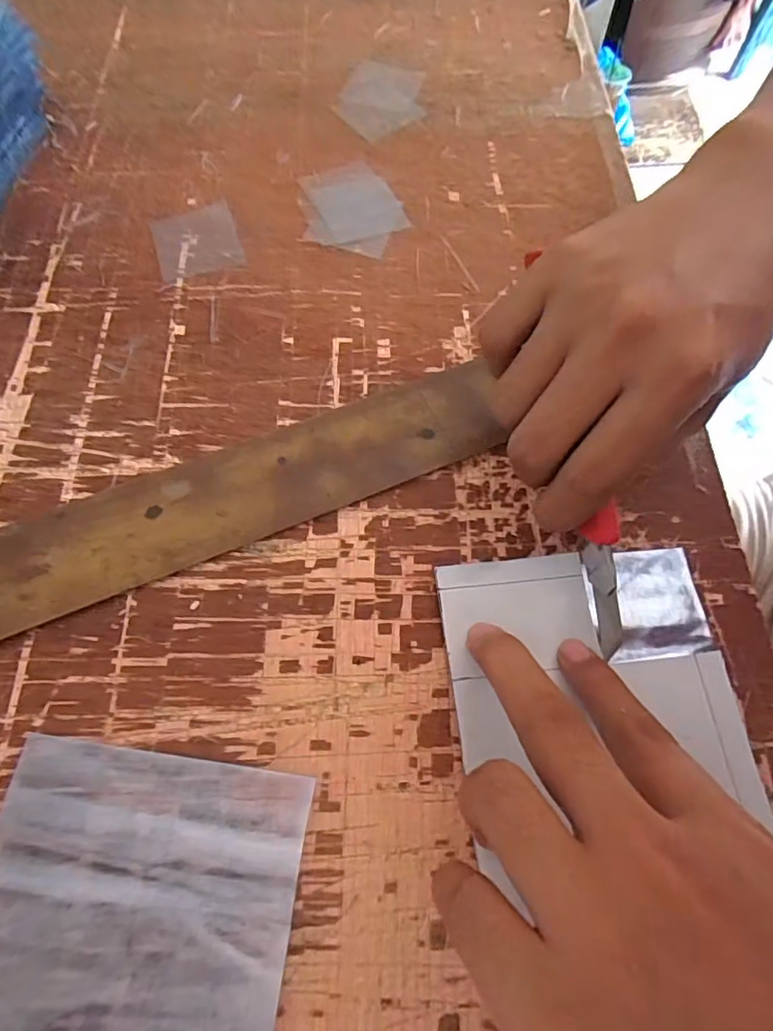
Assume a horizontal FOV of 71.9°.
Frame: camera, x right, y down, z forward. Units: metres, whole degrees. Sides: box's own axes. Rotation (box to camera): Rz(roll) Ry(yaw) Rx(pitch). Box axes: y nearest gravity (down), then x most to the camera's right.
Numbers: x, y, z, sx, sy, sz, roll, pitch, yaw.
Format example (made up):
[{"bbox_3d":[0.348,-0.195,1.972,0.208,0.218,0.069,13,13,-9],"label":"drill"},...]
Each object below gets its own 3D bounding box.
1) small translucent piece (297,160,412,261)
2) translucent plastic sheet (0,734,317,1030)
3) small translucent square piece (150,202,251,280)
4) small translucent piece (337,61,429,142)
[{"bbox_3d":[-0.019,-0.180,0.309,0.058,0.004,0.073,-6,67,-3],"label":"small translucent piece"},{"bbox_3d":[-0.091,0.167,0.163,0.106,0.004,0.171,7,67,3],"label":"translucent plastic sheet"},{"bbox_3d":[-0.107,-0.155,0.298,0.045,0.004,0.050,-18,68,-8],"label":"small translucent square piece"},{"bbox_3d":[-0.003,-0.271,0.347,0.054,0.004,0.075,0,67,-1],"label":"small translucent piece"}]

